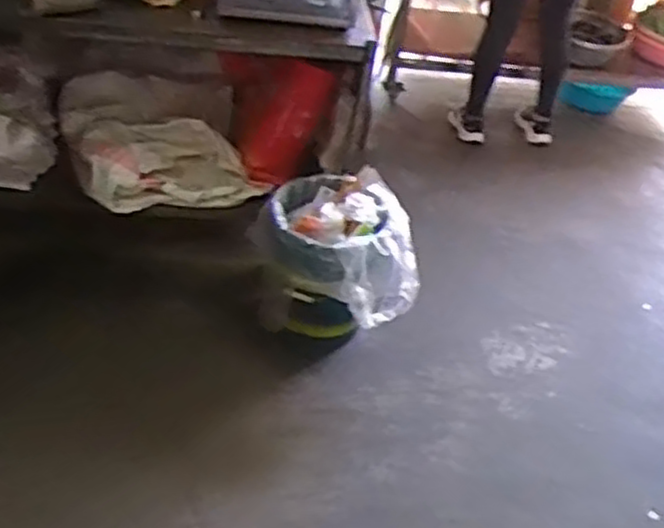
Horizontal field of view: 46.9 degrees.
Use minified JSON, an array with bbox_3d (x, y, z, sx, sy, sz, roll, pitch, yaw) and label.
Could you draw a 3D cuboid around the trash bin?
[{"bbox_3d":[0.003,0.025,1.998,0.399,0.417,0.395,7,39,-4],"label":"trash bin"}]

